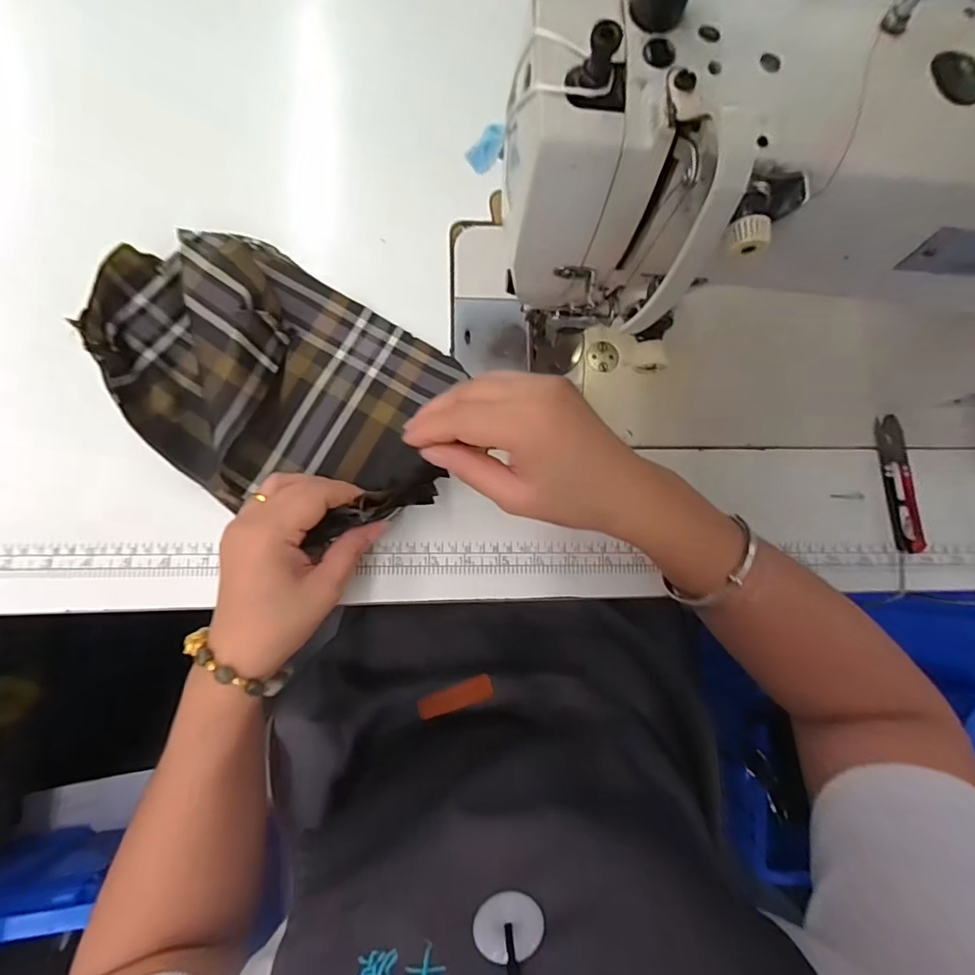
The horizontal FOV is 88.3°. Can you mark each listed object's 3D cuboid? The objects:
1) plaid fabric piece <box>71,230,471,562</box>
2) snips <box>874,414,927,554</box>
[{"bbox_3d":[-0.140,-0.071,0.348,0.259,0.049,0.170,31,81,1],"label":"plaid fabric piece"},{"bbox_3d":[0.325,-0.003,0.396,0.024,0.010,0.107,-2,82,-4],"label":"snips"}]

